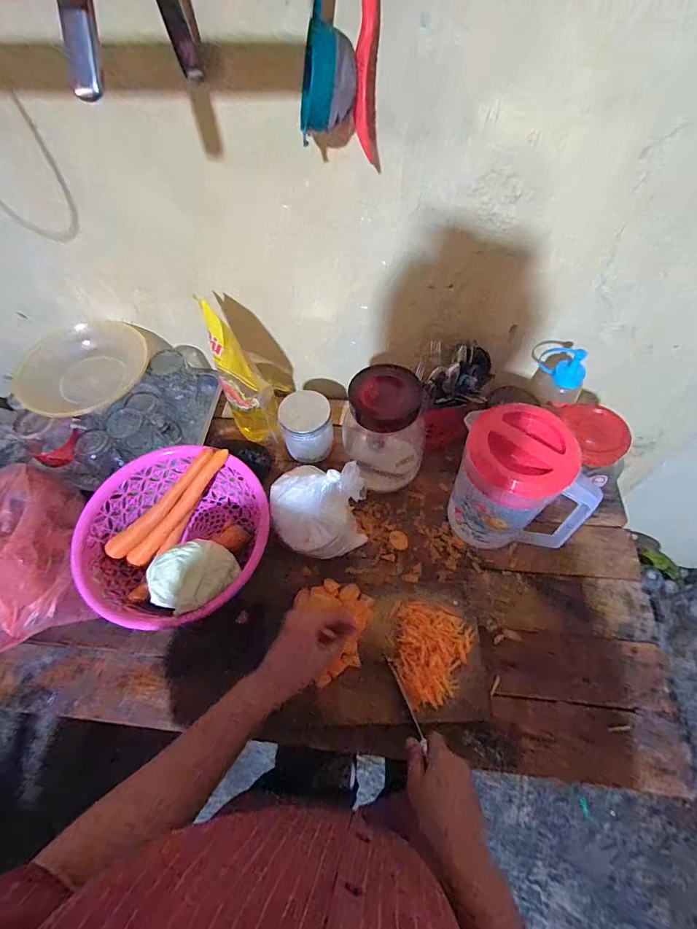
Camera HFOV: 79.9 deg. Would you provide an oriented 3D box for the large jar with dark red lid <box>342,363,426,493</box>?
[{"bbox_3d":[0.060,-0.048,0.652,0.113,0.193,0.108,-1,59,1],"label":"large jar with dark red lid"}]

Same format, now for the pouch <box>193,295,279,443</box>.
[{"bbox_3d":[-0.166,-0.136,0.651,0.079,0.260,0.066,-7,59,-3],"label":"pouch"}]

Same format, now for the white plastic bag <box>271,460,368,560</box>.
[{"bbox_3d":[-0.047,0.061,0.600,0.117,0.203,0.105,-22,61,-11],"label":"white plastic bag"}]

